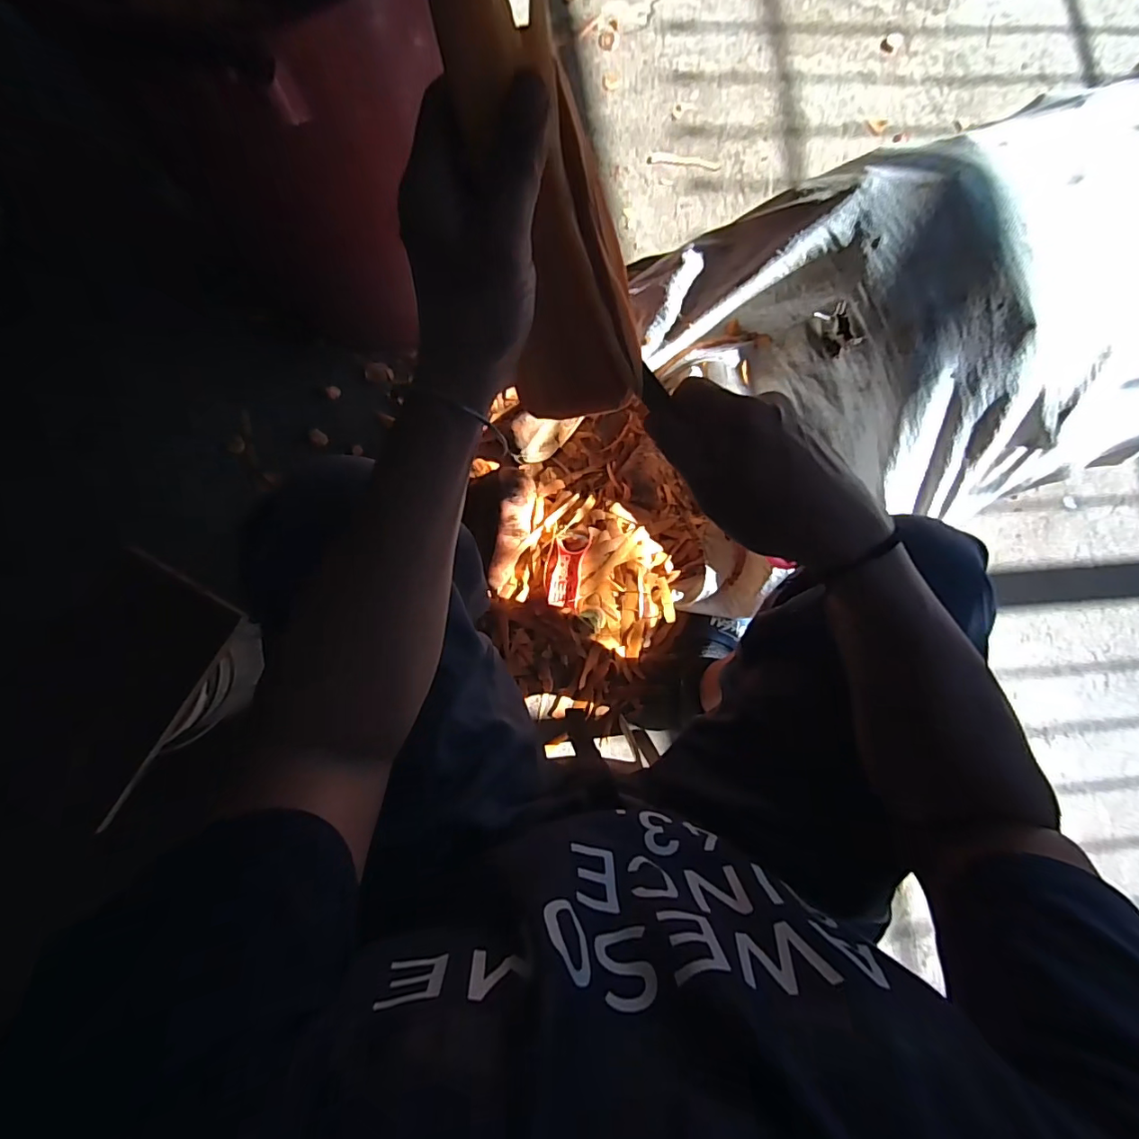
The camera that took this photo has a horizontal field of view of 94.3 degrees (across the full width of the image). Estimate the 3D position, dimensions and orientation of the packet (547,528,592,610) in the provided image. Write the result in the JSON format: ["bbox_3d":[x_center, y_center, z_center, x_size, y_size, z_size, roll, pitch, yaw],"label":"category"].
[{"bbox_3d":[-0.001,-0.001,0.812,0.048,0.024,0.117,13,86,-2],"label":"packet"}]

